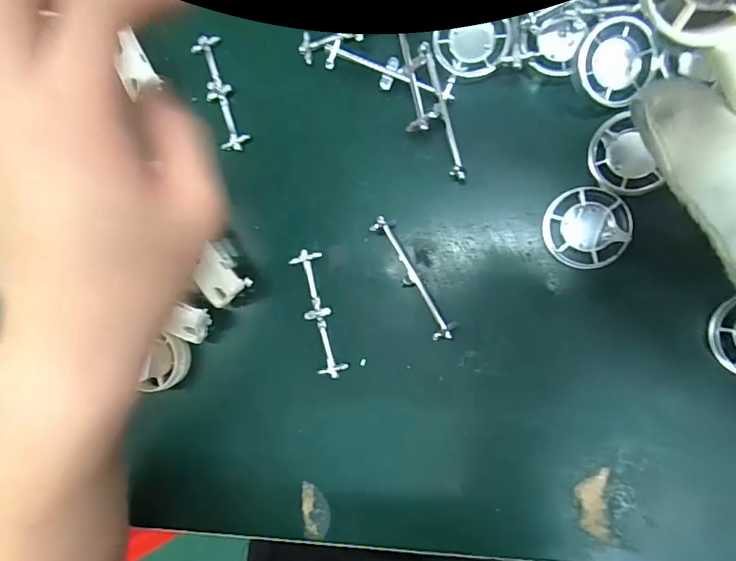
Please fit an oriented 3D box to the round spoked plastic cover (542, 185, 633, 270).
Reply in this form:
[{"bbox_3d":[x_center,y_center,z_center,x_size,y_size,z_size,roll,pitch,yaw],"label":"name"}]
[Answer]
[{"bbox_3d":[0.107,-0.025,0.226,0.039,0.009,0.039,0,90,19],"label":"round spoked plastic cover"}]

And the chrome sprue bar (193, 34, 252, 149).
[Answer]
[{"bbox_3d":[-0.088,-0.112,0.274,0.017,0.009,0.070,-19,85,12],"label":"chrome sprue bar"}]

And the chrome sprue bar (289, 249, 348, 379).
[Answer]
[{"bbox_3d":[-0.028,0.018,0.258,0.017,0.006,0.071,-15,86,13],"label":"chrome sprue bar"}]

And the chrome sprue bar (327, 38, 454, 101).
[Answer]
[{"bbox_3d":[0.011,-0.110,0.242,0.070,0.009,0.016,20,94,13],"label":"chrome sprue bar"}]

